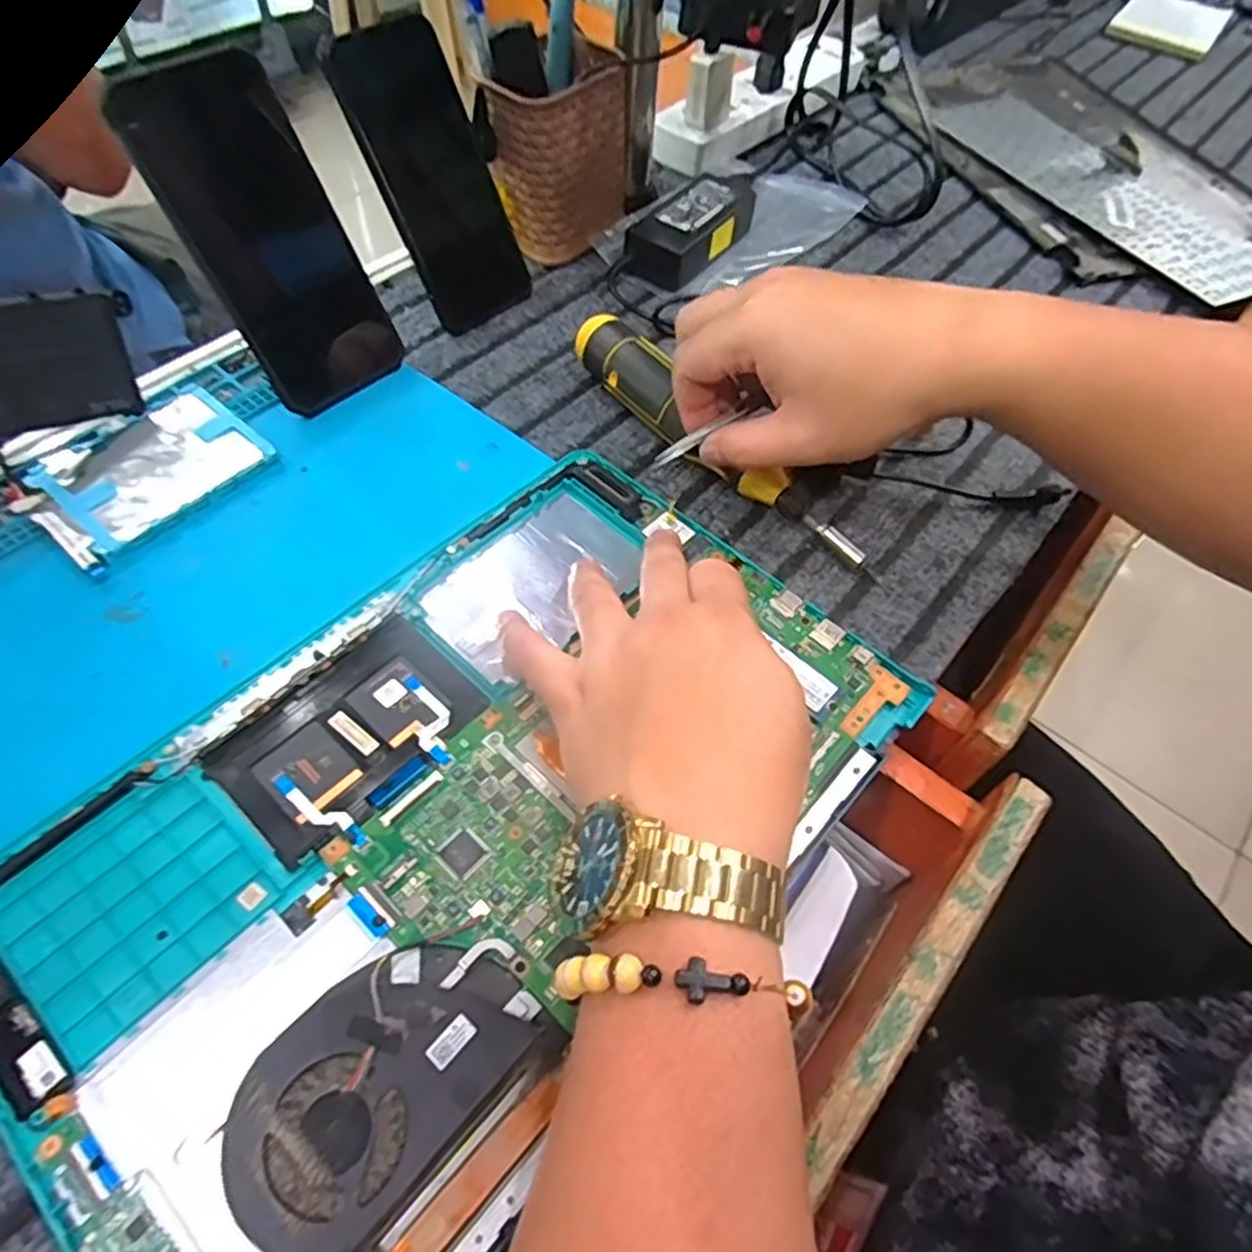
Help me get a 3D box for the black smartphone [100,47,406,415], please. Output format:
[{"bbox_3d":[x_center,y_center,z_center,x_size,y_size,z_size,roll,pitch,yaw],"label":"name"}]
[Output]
[{"bbox_3d":[-0.186,-0.203,0.396,0.080,0.160,0.008,-39,34,-24],"label":"black smartphone"}]

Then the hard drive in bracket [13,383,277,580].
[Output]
[{"bbox_3d":[-0.254,-0.082,0.397,0.077,0.013,0.111,32,61,17],"label":"hard drive in bracket"}]

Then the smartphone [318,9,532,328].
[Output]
[{"bbox_3d":[-0.114,-0.270,0.455,0.077,0.159,0.008,-41,33,-26],"label":"smartphone"}]

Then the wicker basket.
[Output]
[{"bbox_3d":[-0.043,-0.321,0.511,0.083,0.110,0.084,3,56,-1],"label":"wicker basket"}]

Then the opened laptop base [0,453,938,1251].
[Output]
[{"bbox_3d":[-0.061,0.071,0.310,0.222,0.015,0.354,37,63,22],"label":"opened laptop base"}]

